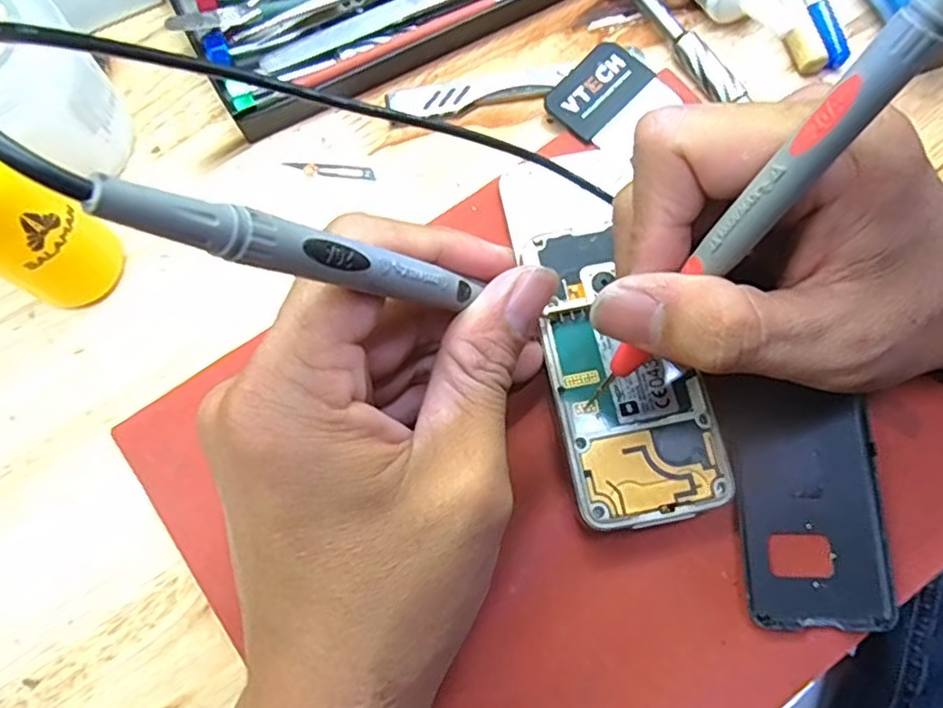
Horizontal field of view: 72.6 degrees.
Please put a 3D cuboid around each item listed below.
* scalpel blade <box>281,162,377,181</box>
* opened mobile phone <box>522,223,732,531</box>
[{"bbox_3d":[-0.055,-0.072,0.250,0.036,0.004,0.006,5,74,1],"label":"scalpel blade"},{"bbox_3d":[0.045,0.006,0.207,0.047,0.009,0.097,-19,75,-5],"label":"opened mobile phone"}]

